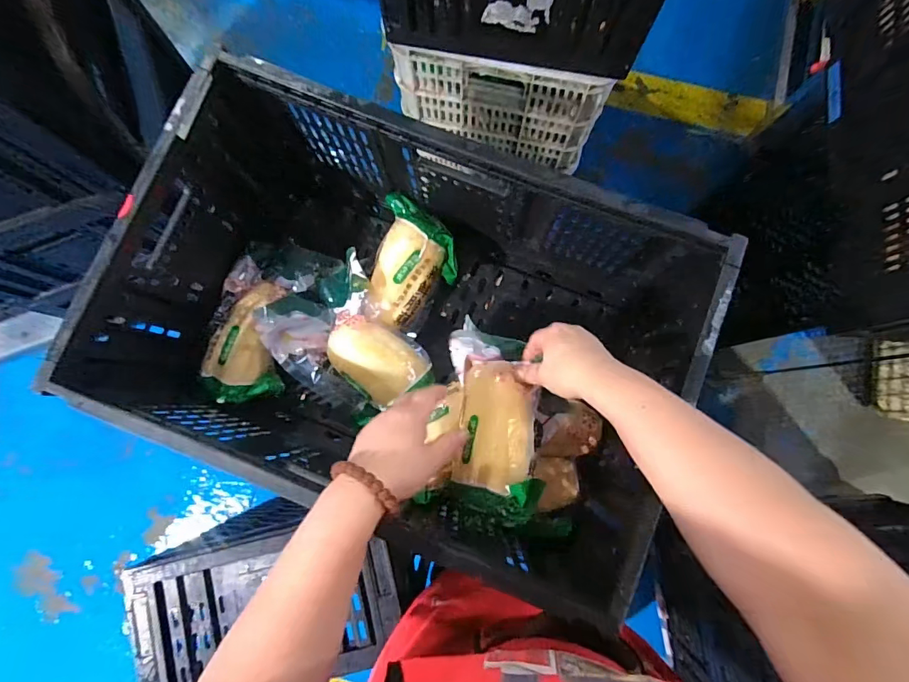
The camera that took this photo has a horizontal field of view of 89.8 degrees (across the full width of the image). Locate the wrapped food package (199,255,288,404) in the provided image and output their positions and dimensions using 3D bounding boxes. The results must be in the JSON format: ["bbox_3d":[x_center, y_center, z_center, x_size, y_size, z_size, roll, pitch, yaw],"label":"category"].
[{"bbox_3d":[-0.280,-0.017,0.611,0.088,0.055,0.196,1,82,0],"label":"wrapped food package"}]

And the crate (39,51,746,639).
[{"bbox_3d":[-0.053,-0.016,0.558,0.585,0.245,0.396,20,83,3],"label":"crate"}]

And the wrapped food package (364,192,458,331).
[{"bbox_3d":[-0.054,-0.104,0.619,0.112,0.068,0.177,12,82,2],"label":"wrapped food package"}]

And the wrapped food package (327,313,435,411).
[{"bbox_3d":[-0.101,0.023,0.589,0.150,0.059,0.095,38,84,5],"label":"wrapped food package"}]

